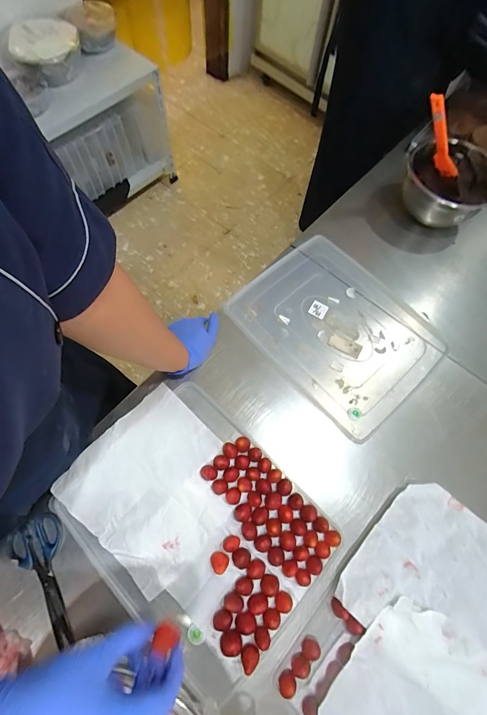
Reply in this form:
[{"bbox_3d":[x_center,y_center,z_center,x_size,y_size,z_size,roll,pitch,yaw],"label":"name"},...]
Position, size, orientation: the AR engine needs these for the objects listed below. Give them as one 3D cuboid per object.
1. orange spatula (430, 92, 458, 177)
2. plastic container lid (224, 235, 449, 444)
[{"bbox_3d":[0.370,-0.415,0.615,0.033,0.176,0.035,-12,63,32],"label":"orange spatula"},{"bbox_3d":[0.176,-0.061,0.627,0.284,0.016,0.352,-40,75,-17],"label":"plastic container lid"}]

